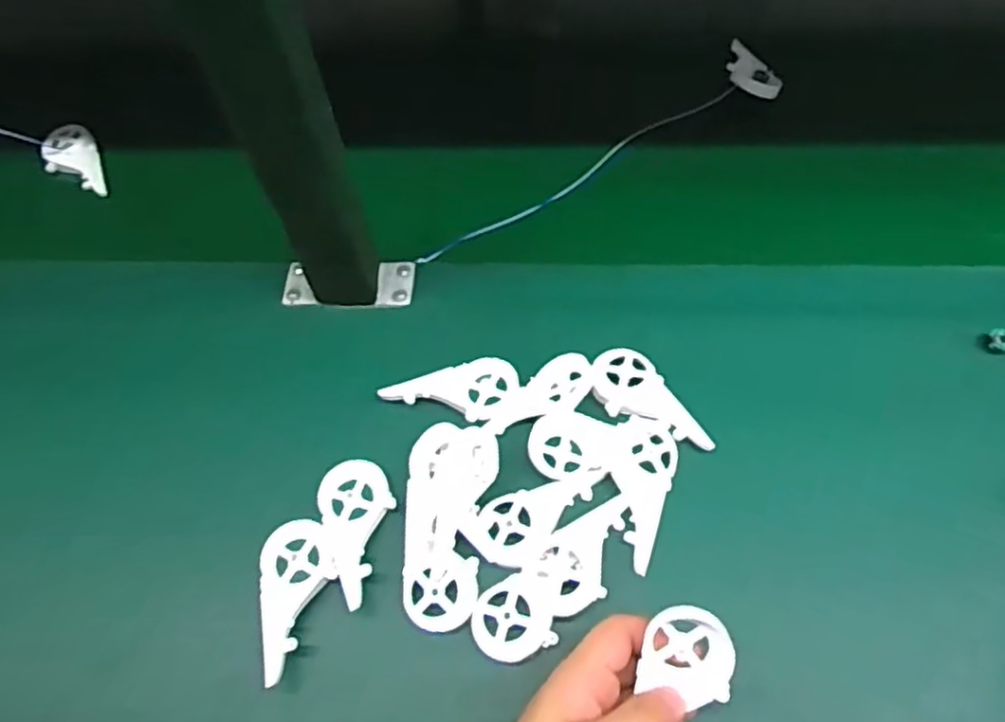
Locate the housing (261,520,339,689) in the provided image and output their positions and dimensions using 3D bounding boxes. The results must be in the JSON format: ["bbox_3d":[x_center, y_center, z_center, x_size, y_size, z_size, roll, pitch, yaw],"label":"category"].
[{"bbox_3d":[-0.126,0.142,0.421,0.045,0.016,0.095,-2,46,2],"label":"housing"}]

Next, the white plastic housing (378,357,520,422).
[{"bbox_3d":[-0.033,0.025,0.485,0.091,0.009,0.047,-17,61,-6],"label":"white plastic housing"}]

